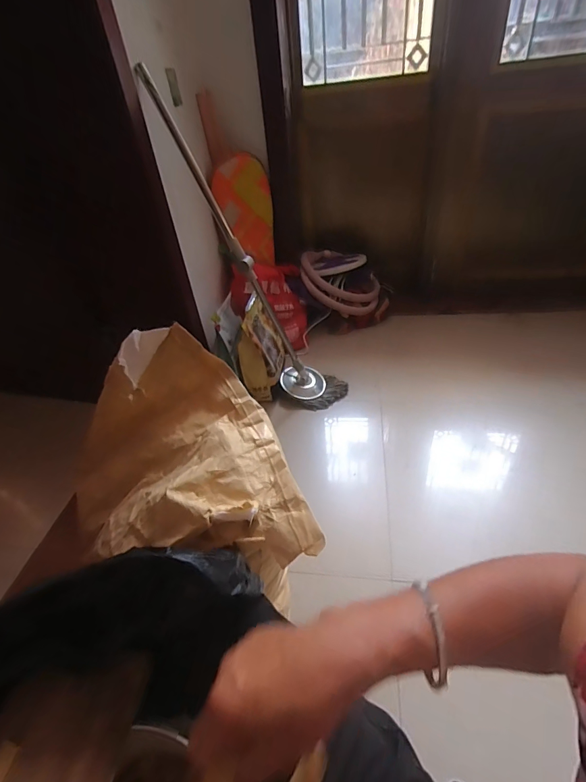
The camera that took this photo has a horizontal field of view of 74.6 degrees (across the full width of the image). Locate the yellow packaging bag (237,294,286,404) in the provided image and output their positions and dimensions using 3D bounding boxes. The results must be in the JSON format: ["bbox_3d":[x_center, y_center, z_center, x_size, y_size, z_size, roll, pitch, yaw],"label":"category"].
[{"bbox_3d":[-0.107,-0.157,1.332,0.106,0.286,0.233,2,39,11],"label":"yellow packaging bag"}]

